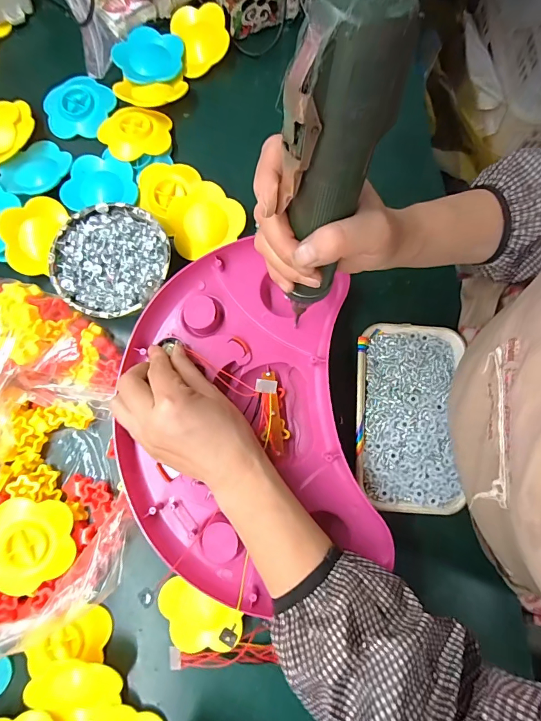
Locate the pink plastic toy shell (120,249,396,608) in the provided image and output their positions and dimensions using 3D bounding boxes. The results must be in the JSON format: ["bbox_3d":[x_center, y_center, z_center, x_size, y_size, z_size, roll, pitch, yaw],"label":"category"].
[{"bbox_3d":[-0.024,0.047,0.362,0.221,0.040,0.319,-7,80,-1],"label":"pink plastic toy shell"}]

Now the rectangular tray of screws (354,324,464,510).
[{"bbox_3d":[0.133,0.053,0.384,0.099,0.021,0.174,4,80,1],"label":"rectangular tray of screws"}]

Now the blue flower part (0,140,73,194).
[{"bbox_3d":[-0.258,-0.210,0.427,0.061,0.016,0.073,39,83,7],"label":"blue flower part"}]

